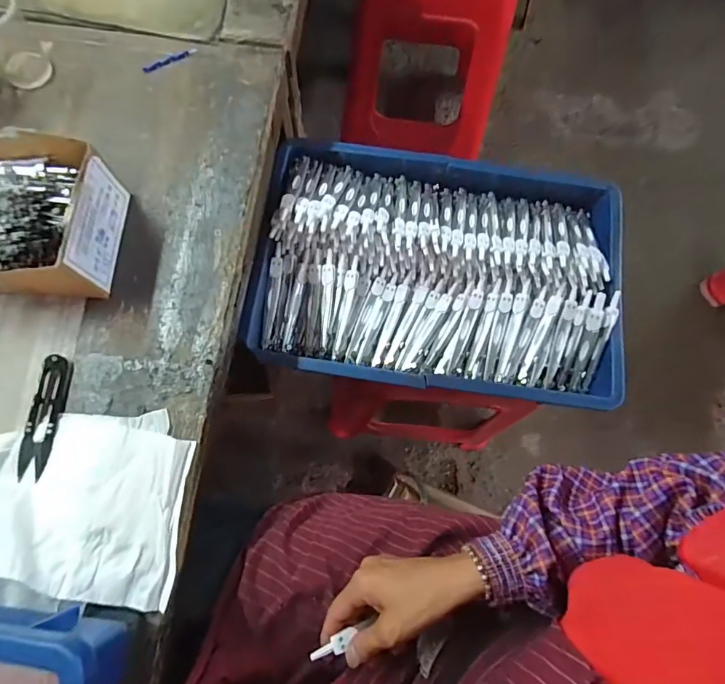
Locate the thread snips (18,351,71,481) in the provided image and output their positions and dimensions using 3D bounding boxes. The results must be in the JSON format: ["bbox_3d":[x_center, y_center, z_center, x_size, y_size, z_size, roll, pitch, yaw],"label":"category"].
[{"bbox_3d":[-0.266,0.062,0.365,0.021,0.010,0.100,2,75,-1],"label":"thread snips"}]

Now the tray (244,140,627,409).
[{"bbox_3d":[0.093,-0.087,0.523,0.414,0.075,0.293,9,75,1],"label":"tray"}]

